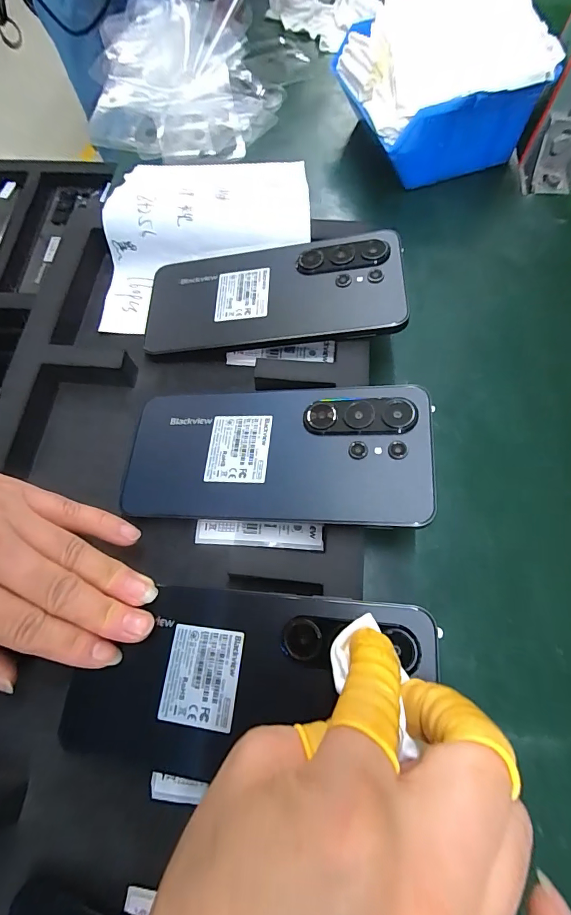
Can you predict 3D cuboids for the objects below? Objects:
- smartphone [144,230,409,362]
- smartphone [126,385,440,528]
[{"bbox_3d":[-0.010,-0.106,0.266,0.165,0.010,0.078,-3,67,12],"label":"smartphone"},{"bbox_3d":[-0.008,-0.003,0.221,0.165,0.007,0.075,0,67,14],"label":"smartphone"}]

